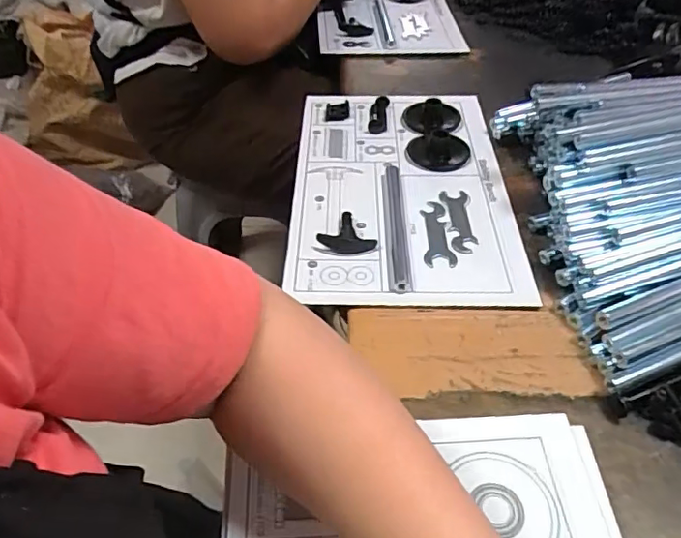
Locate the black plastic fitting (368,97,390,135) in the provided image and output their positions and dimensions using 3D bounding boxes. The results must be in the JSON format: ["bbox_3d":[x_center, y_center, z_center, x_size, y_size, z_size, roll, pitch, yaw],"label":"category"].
[{"bbox_3d":[0.047,-0.188,0.699,0.022,0.017,0.077,4,45,6],"label":"black plastic fitting"}]

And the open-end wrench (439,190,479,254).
[{"bbox_3d":[0.120,-0.048,0.563,0.029,0.005,0.089,-3,45,-1],"label":"open-end wrench"}]

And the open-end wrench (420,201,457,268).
[{"bbox_3d":[0.095,-0.036,0.551,0.029,0.004,0.090,1,45,2],"label":"open-end wrench"}]

